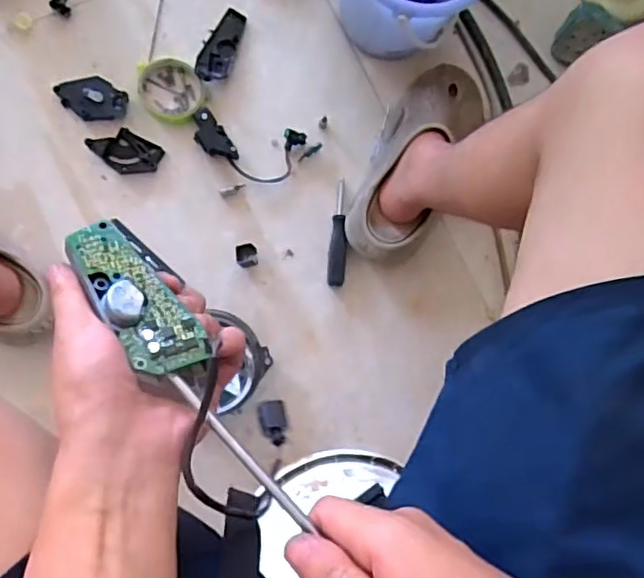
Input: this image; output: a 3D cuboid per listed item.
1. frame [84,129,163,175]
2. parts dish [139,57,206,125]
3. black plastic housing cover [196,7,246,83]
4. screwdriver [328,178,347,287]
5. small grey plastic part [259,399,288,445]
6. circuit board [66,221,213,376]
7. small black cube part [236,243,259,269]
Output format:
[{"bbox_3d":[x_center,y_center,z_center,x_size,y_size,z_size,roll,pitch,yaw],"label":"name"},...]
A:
[{"bbox_3d":[-0.259,-0.181,0.810,0.088,0.013,0.053,27,81,-5],"label":"frame"},{"bbox_3d":[-0.202,-0.265,0.826,0.084,0.022,0.088,1,84,-8],"label":"parts dish"},{"bbox_3d":[-0.136,-0.331,0.829,0.042,0.023,0.113,18,82,-6],"label":"black plastic housing cover"},{"bbox_3d":[0.023,-0.077,0.829,0.023,0.016,0.146,4,84,-8],"label":"screwdriver"},{"bbox_3d":[-0.035,0.097,0.449,0.018,0.012,0.031,-7,85,-9],"label":"small grey plastic part"},{"bbox_3d":[-0.102,0.003,0.335,0.036,0.010,0.101,-29,69,-27],"label":"circuit board"},{"bbox_3d":[-0.098,-0.044,0.814,0.028,0.032,0.032,-6,85,-9],"label":"small black cube part"}]

